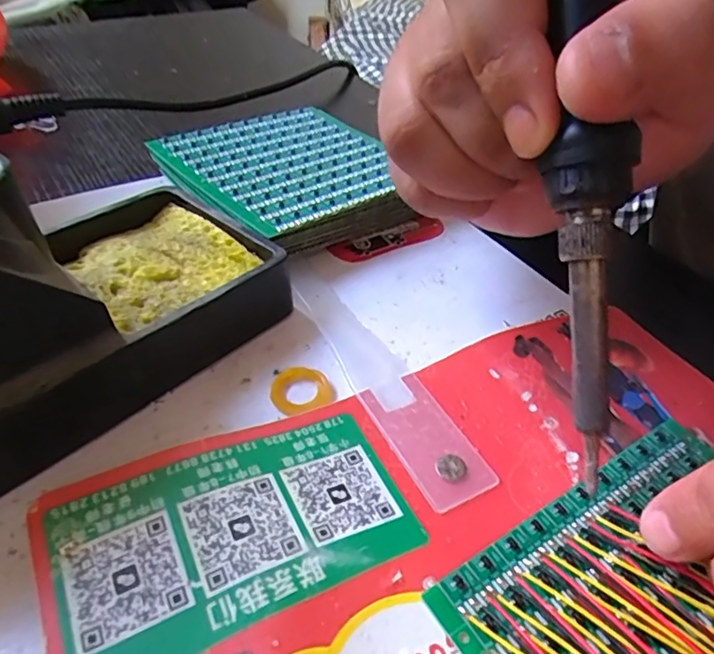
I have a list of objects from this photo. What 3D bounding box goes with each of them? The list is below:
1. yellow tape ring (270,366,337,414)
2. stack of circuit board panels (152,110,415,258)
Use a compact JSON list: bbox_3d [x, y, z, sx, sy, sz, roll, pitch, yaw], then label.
[{"bbox_3d":[-0.017,0.019,0.175,0.019,0.004,0.018,1,41,-1],"label":"yellow tape ring"},{"bbox_3d":[-0.027,-0.066,0.259,0.094,0.023,0.102,-25,48,-29],"label":"stack of circuit board panels"}]

